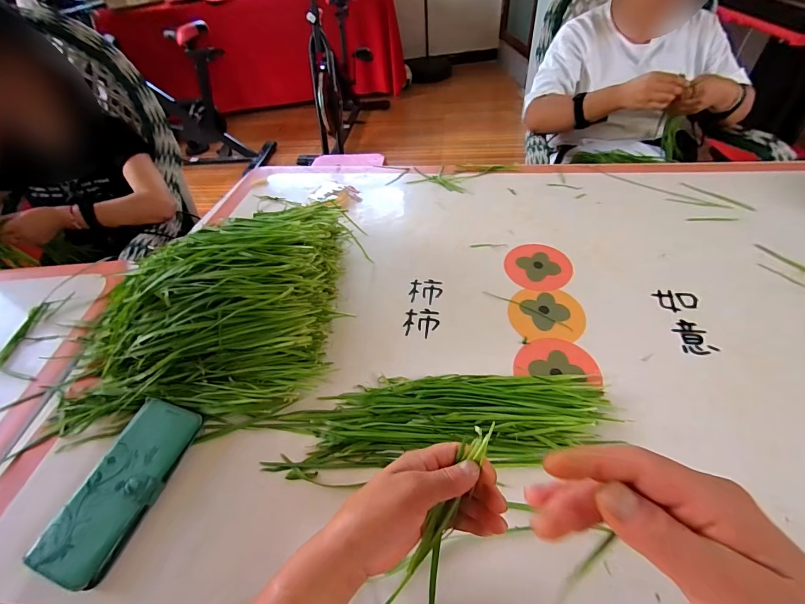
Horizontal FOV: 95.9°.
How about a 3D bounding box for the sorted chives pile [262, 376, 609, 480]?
[{"bbox_3d":[0.043,0.124,0.388,0.330,0.023,0.101,-3,51,3],"label":"sorted chives pile"}]

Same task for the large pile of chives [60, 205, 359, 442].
[{"bbox_3d":[-0.258,-0.008,0.467,0.323,0.103,0.303,0,51,6],"label":"large pile of chives"}]

